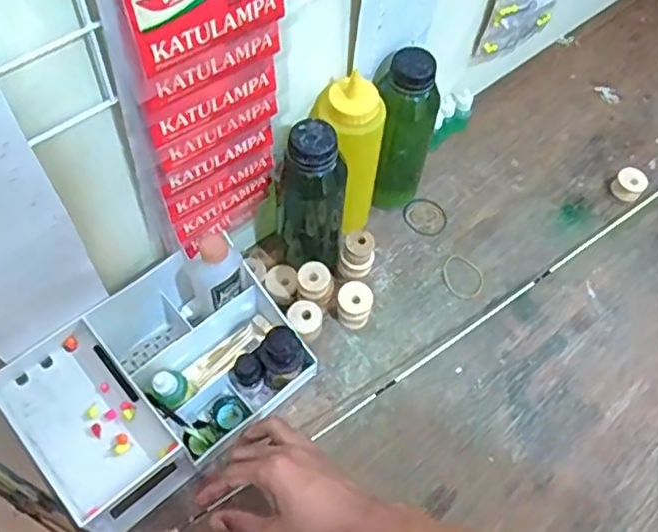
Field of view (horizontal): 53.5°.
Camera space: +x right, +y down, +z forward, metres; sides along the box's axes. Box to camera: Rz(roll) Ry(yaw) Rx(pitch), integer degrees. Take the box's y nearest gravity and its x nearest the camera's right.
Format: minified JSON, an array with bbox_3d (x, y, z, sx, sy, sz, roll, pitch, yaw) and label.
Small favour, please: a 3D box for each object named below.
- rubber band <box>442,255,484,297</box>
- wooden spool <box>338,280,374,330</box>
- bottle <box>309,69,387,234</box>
[{"bbox_3d":[0.141,0.012,0.692,0.048,0.004,0.042,37,69,14],"label":"rubber band"},{"bbox_3d":[0.024,0.040,0.641,0.032,0.052,0.032,1,62,-3],"label":"wooden spool"},{"bbox_3d":[0.020,-0.105,0.620,0.051,0.168,0.064,-34,69,-19],"label":"bottle"}]

